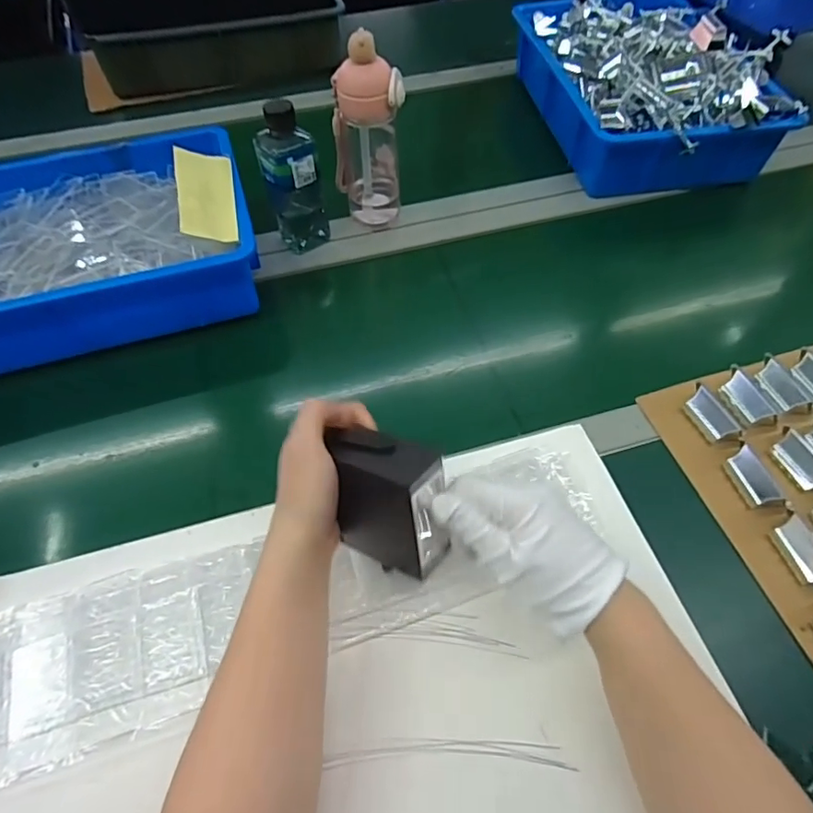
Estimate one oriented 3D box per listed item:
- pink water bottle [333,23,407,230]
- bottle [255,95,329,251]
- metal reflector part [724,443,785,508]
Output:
[{"bbox_3d":[-0.045,-0.314,0.619,0.083,0.205,0.059,-7,57,-4],"label":"pink water bottle"},{"bbox_3d":[-0.132,-0.262,0.615,0.061,0.160,0.052,-15,58,-9],"label":"bottle"},{"bbox_3d":[0.301,0.063,0.455,0.020,0.022,0.052,-17,61,-6],"label":"metal reflector part"}]

